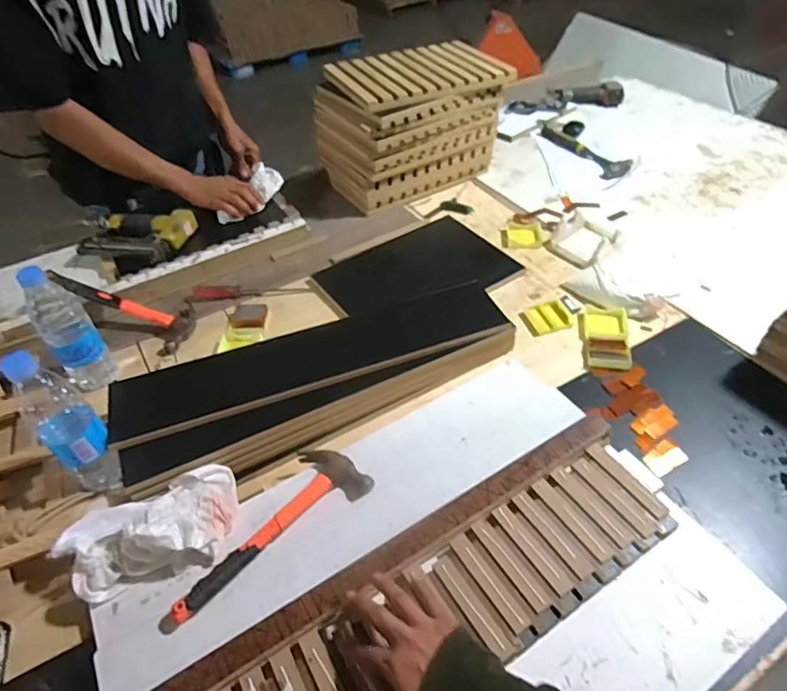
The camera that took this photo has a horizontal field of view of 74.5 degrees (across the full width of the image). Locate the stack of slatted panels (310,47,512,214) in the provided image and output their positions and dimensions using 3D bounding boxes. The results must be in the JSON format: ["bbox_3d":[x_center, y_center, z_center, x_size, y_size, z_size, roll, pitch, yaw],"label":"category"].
[{"bbox_3d":[0.037,-0.484,1.133,0.363,0.236,0.226,-21,50,-17],"label":"stack of slatted panels"}]

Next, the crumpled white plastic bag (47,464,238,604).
[{"bbox_3d":[-0.280,0.208,0.591,0.198,0.050,0.111,-20,50,-16],"label":"crumpled white plastic bag"}]

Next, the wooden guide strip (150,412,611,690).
[{"bbox_3d":[0.009,0.229,0.572,0.615,0.027,0.033,-26,51,-20],"label":"wooden guide strip"}]

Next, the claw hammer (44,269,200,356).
[{"bbox_3d":[-0.468,-0.057,0.886,0.255,0.048,0.091,24,49,-5],"label":"claw hammer"}]

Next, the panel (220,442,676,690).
[{"bbox_3d":[0.044,0.284,0.523,0.584,0.019,0.130,-24,51,-19],"label":"panel"}]

